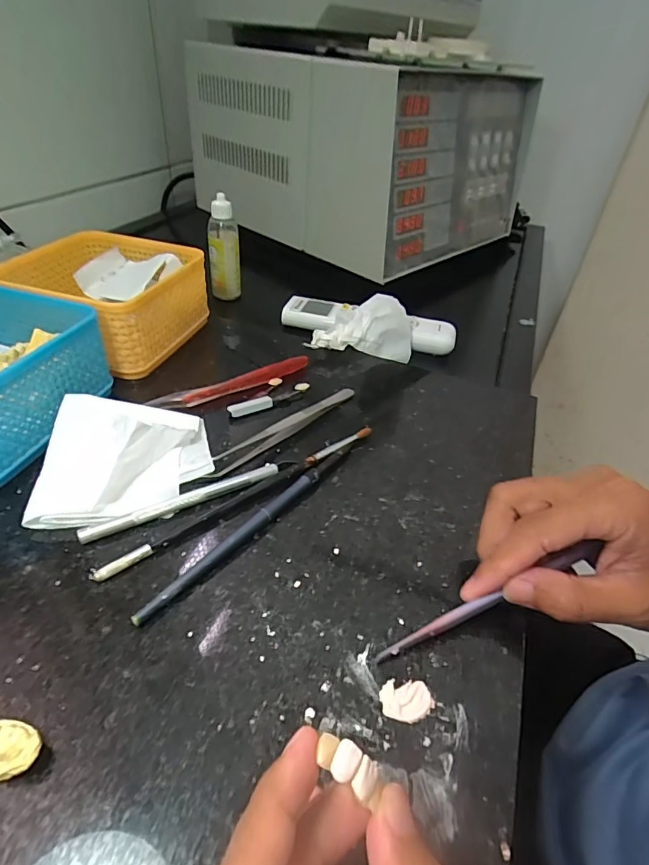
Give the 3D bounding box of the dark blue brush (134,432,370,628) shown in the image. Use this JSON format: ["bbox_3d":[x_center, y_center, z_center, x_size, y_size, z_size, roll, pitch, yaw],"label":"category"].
[{"bbox_3d":[-0.031,0.042,0.274,0.014,0.010,0.186,30,44,26],"label":"dark blue brush"}]

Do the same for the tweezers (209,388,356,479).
[{"bbox_3d":[-0.023,-0.005,0.327,0.010,0.014,0.134,31,45,27],"label":"tweezers"}]

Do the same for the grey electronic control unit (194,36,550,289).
[{"bbox_3d":[0.068,-0.384,0.640,0.322,0.190,0.388,35,47,31],"label":"grey electronic control unit"}]

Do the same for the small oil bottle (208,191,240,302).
[{"bbox_3d":[-0.107,-0.197,0.501,0.032,0.103,0.030,-2,40,-11],"label":"small oil bottle"}]

